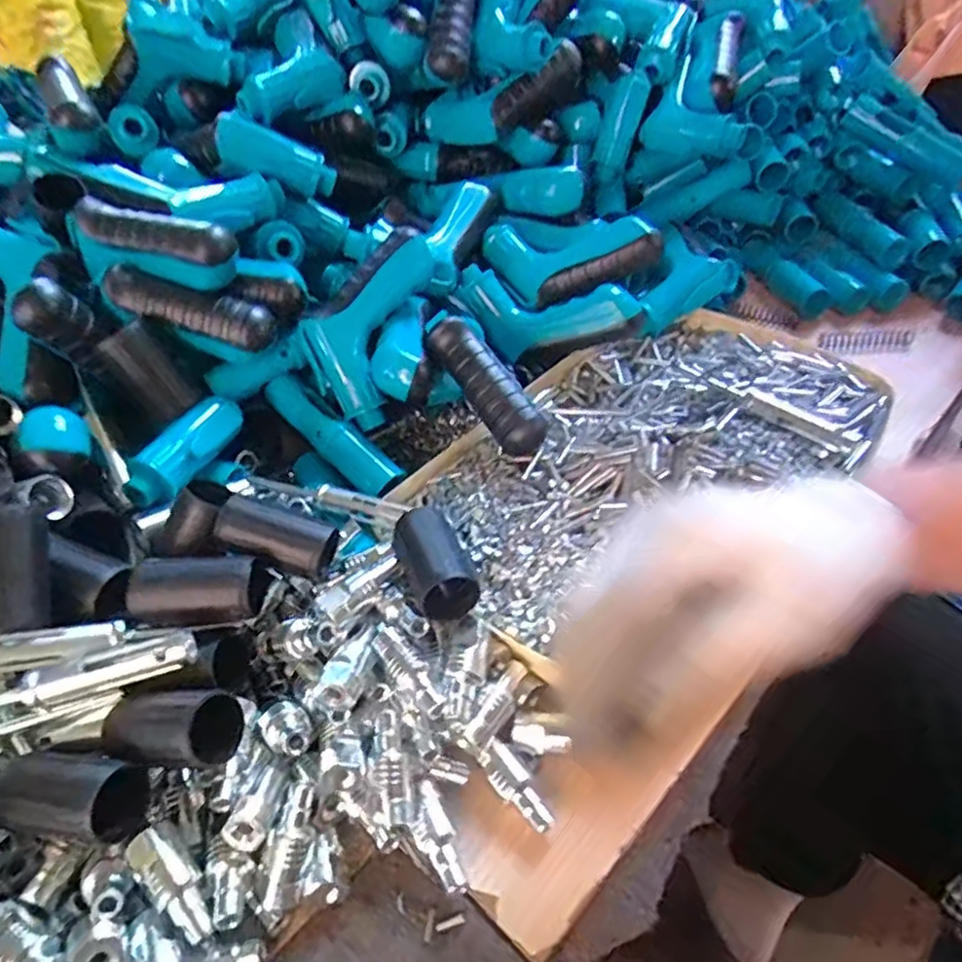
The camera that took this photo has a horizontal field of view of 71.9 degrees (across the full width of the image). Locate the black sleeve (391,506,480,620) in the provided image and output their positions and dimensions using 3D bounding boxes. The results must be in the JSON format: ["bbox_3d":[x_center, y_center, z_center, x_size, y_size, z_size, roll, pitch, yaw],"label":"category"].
[{"bbox_3d":[-0.027,0.045,0.369,0.031,0.027,0.066,-21,46,-13],"label":"black sleeve"}]

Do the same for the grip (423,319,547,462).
[{"bbox_3d":[0.005,-0.064,0.451,0.029,0.023,0.107,-31,76,-25],"label":"grip"}]

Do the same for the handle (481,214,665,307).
[{"bbox_3d":[0.068,-0.177,0.528,0.142,0.034,0.071,3,47,22],"label":"handle"}]

